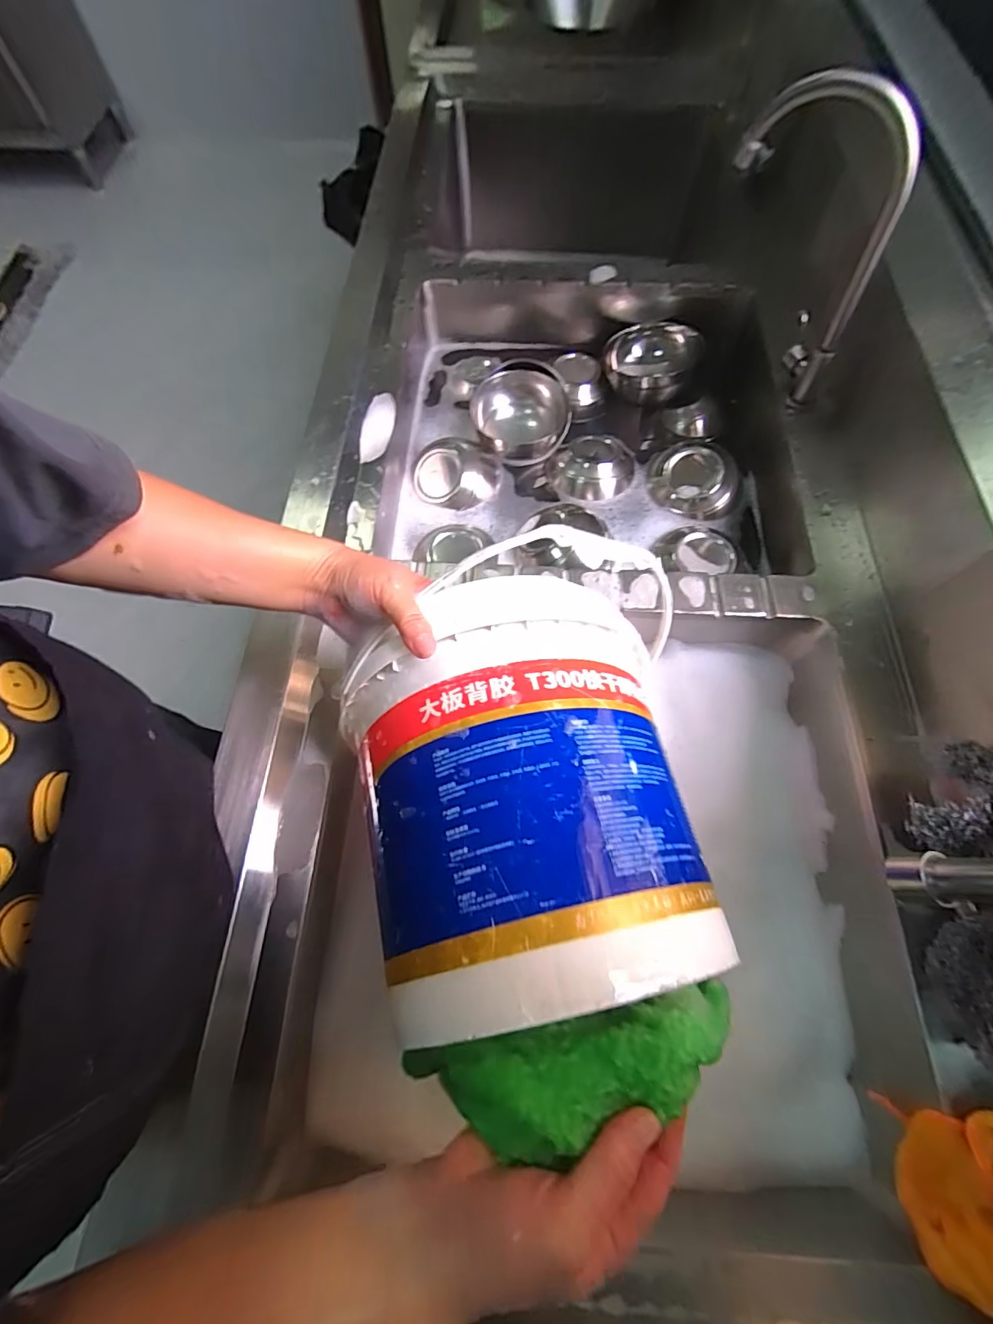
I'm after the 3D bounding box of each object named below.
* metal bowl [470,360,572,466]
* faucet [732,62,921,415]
[{"bbox_3d":[0.036,-0.377,0.777,0.145,0.073,0.155,0,67,1],"label":"metal bowl"},{"bbox_3d":[0.319,-0.431,0.544,0.174,0.276,0.053,29,71,12],"label":"faucet"}]

